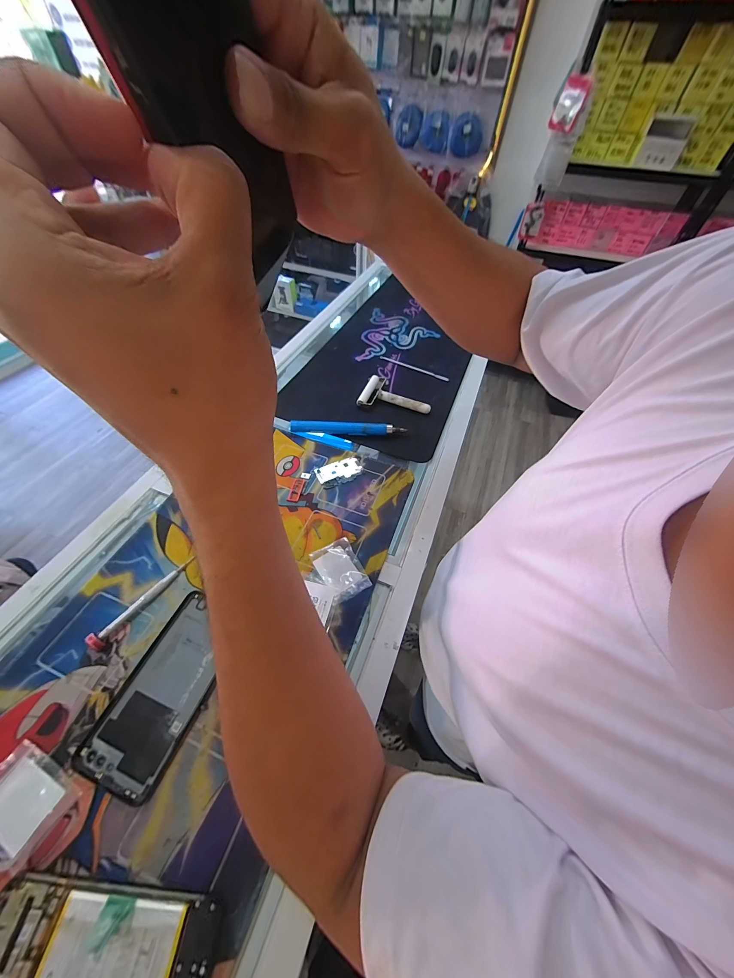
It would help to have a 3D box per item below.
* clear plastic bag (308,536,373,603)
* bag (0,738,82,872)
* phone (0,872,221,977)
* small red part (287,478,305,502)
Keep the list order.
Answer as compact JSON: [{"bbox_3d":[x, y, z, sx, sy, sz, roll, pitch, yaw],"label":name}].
[{"bbox_3d":[-0.031,0.093,0.361,0.048,0.005,0.070,-23,58,-19],"label":"clear plastic bag"},{"bbox_3d":[-0.272,0.243,0.241,0.069,0.008,0.048,25,56,15],"label":"bag"},{"bbox_3d":[-0.173,0.298,0.189,0.149,0.013,0.068,6,53,1],"label":"phone"},{"bbox_3d":[-0.099,0.000,0.434,0.014,0.004,0.041,12,54,5],"label":"small red part"}]

